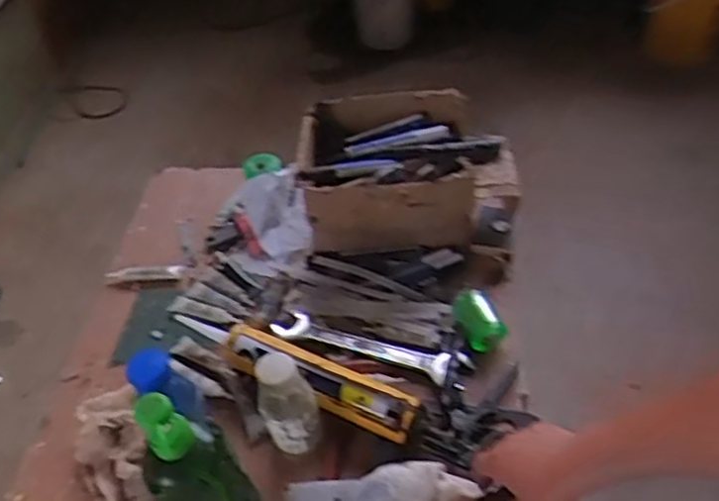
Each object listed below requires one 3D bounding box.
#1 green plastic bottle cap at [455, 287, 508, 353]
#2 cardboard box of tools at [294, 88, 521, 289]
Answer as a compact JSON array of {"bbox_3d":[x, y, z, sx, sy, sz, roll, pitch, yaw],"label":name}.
[{"bbox_3d":[0.153,0.084,0.877,0.046,0.042,0.081,-23,50,-13],"label":"green plastic bottle cap"},{"bbox_3d":[0.076,-0.114,1.013,0.305,0.145,0.272,1,49,8],"label":"cardboard box of tools"}]

